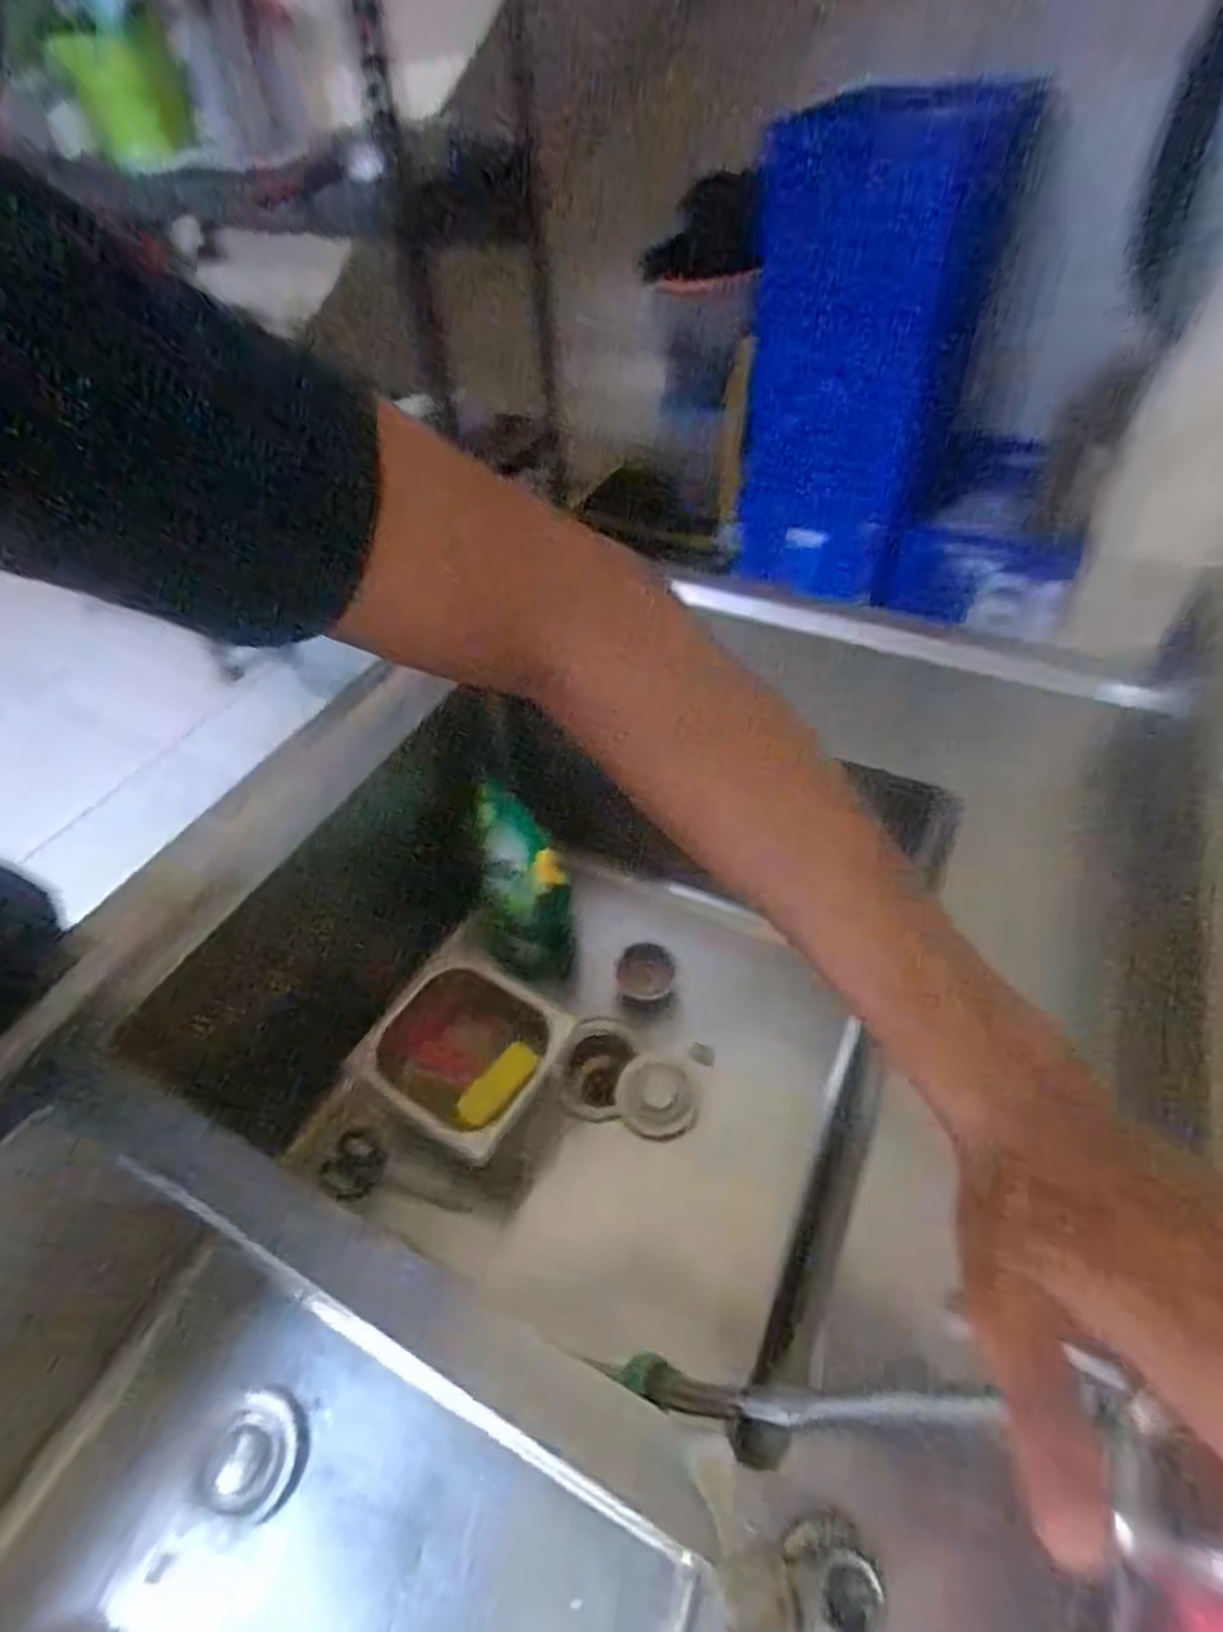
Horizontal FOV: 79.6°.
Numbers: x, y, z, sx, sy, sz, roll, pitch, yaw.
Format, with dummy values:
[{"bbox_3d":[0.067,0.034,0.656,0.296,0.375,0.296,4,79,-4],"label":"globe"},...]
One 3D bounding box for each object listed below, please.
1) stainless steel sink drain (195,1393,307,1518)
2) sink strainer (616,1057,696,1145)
[{"bbox_3d":[-0.293,0.515,0.594,0.072,0.010,0.076,-2,47,2],"label":"stainless steel sink drain"},{"bbox_3d":[0.047,0.295,0.766,0.083,0.019,0.074,10,49,13],"label":"sink strainer"}]

